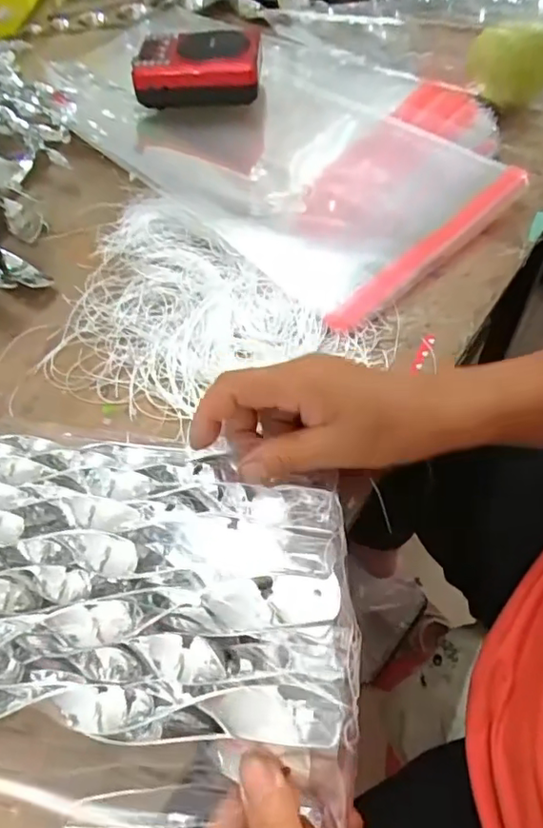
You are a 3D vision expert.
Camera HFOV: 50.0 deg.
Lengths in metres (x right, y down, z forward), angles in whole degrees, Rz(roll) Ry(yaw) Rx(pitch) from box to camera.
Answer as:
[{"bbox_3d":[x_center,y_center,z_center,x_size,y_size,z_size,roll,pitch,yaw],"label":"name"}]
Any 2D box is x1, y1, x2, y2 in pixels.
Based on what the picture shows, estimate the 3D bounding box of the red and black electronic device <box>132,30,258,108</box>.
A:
[{"bbox_3d":[-0.069,-0.330,0.552,0.116,0.040,0.075,-5,55,4],"label":"red and black electronic device"}]

